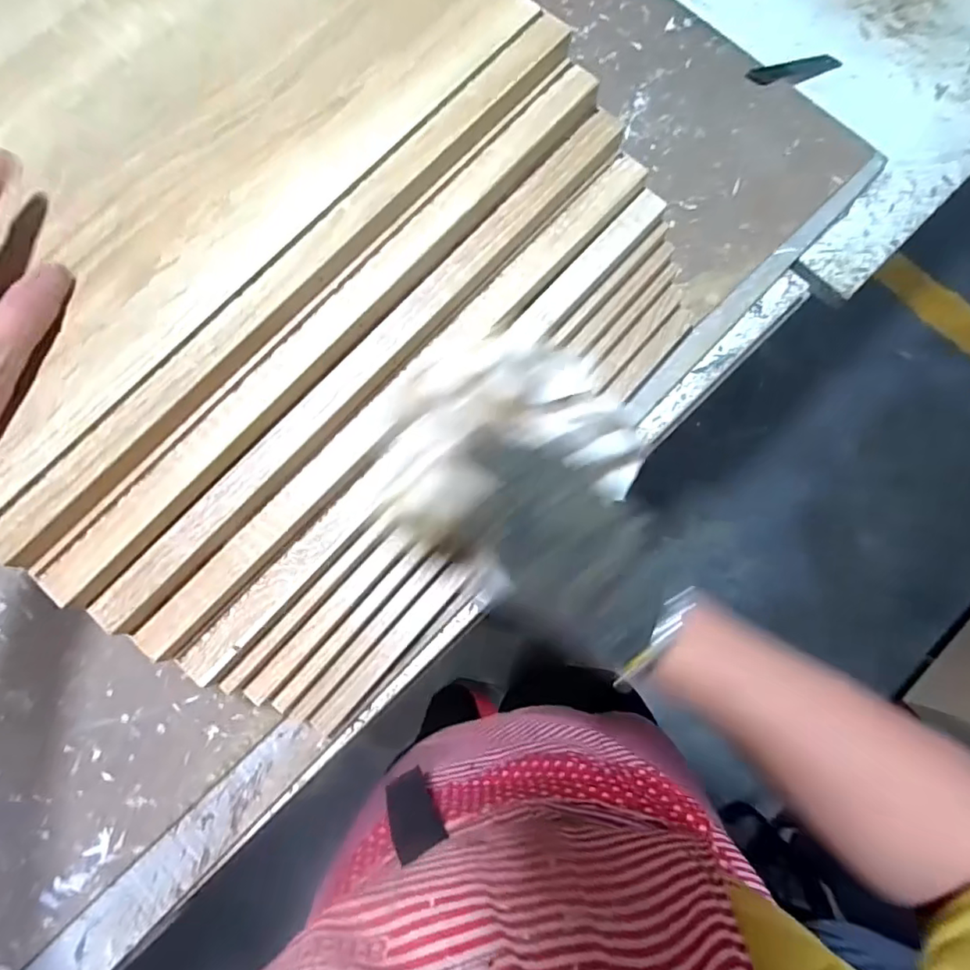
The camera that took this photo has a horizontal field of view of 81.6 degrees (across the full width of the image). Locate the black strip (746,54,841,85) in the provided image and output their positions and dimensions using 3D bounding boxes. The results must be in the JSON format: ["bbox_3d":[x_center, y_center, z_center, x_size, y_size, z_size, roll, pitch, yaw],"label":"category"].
[{"bbox_3d":[0.276,-0.367,0.499,0.094,0.005,0.021,-19,79,-13],"label":"black strip"}]

